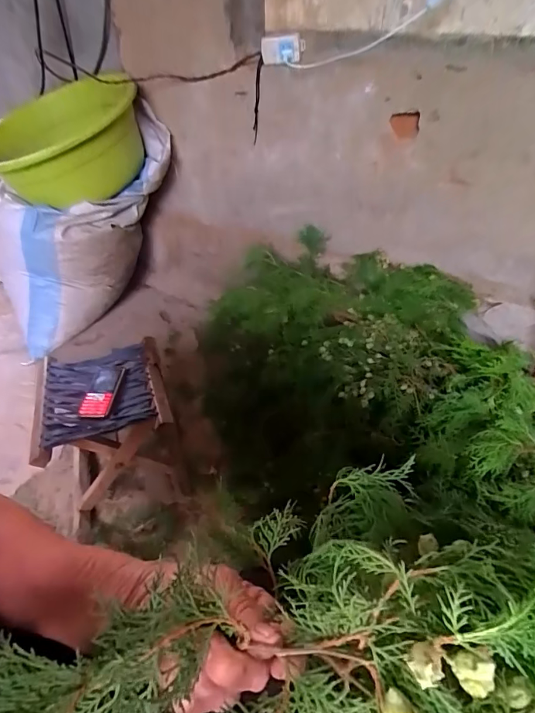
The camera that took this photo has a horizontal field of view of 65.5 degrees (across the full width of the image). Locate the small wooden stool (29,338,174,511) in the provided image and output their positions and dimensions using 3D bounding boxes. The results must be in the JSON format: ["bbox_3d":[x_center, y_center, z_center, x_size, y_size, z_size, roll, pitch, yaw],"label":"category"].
[{"bbox_3d":[-0.309,0.145,0.837,0.228,0.211,0.243,-12,41,-14],"label":"small wooden stool"}]

